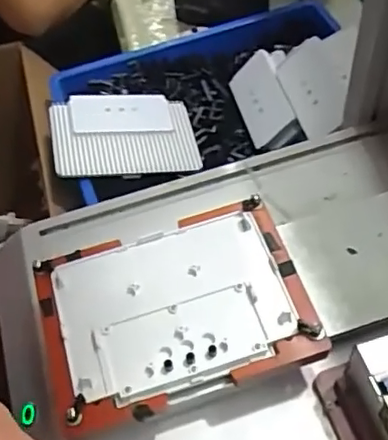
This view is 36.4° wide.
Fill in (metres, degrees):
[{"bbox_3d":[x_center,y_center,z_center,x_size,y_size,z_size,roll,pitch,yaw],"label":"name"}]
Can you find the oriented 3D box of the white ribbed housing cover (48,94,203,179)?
[{"bbox_3d":[-0.092,-0.113,0.809,0.198,0.033,0.132,-3,68,-18],"label":"white ribbed housing cover"}]

